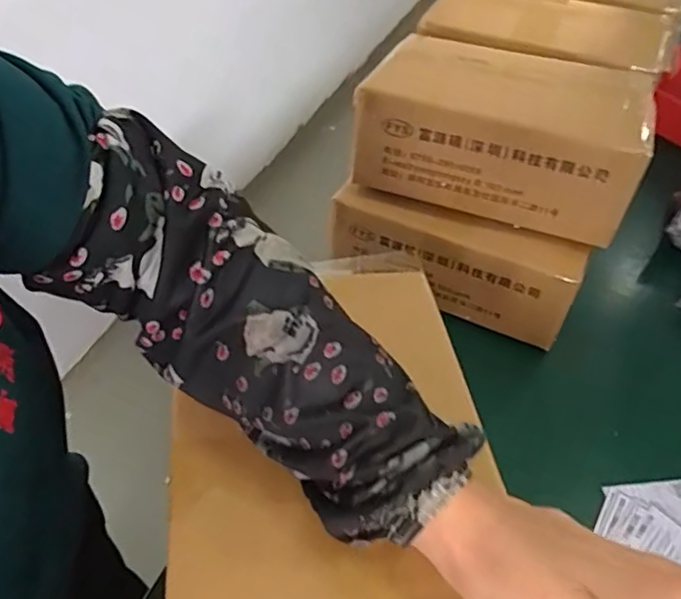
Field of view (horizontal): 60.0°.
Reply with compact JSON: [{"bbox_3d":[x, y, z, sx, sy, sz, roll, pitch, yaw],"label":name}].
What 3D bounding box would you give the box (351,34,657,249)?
[{"bbox_3d":[0.162,-0.182,0.599,0.257,0.107,0.182,17,48,12],"label":"box"}]

